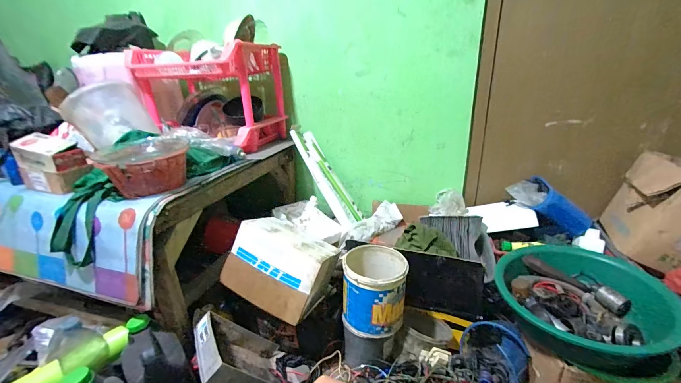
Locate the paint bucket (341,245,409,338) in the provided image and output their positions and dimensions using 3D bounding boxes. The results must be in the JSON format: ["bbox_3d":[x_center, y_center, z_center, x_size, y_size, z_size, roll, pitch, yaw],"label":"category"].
[{"bbox_3d":[0.101,0.287,0.882,0.179,0.182,0.190,1,21,12],"label":"paint bucket"}]

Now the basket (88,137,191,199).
[{"bbox_3d":[-0.495,-0.061,0.767,0.199,0.111,0.191,-16,24,-29],"label":"basket"}]

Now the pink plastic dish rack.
[{"bbox_3d":[-0.486,-0.353,1.144,0.466,0.346,0.352,2,22,13],"label":"pink plastic dish rack"}]

